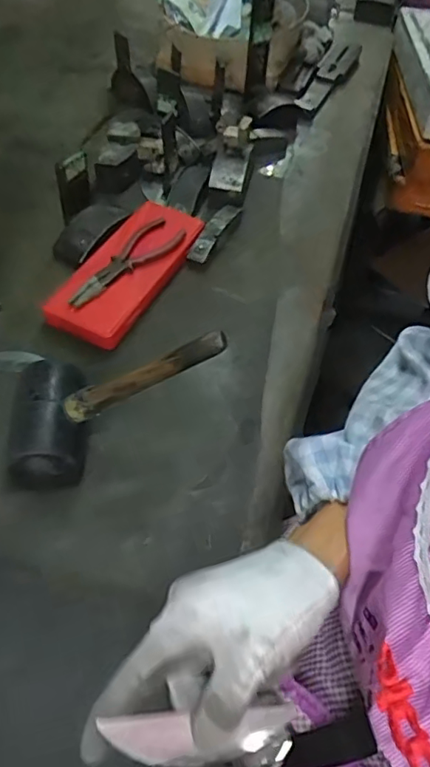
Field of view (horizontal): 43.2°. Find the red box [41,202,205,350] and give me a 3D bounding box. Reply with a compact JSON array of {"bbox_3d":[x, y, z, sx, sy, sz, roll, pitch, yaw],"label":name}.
[{"bbox_3d":[-0.110,-0.154,0.719,0.102,0.041,0.265,23,54,13],"label":"red box"}]

